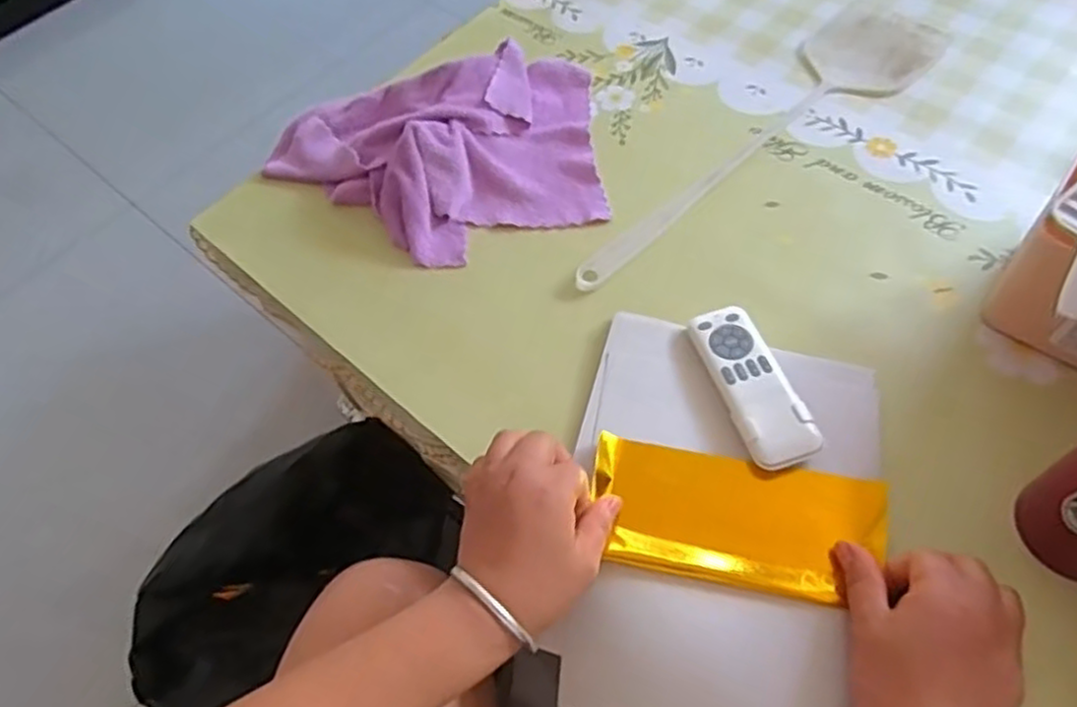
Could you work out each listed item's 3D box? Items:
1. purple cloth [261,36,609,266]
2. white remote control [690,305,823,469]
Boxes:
[{"bbox_3d":[-0.088,-0.175,0.644,0.302,0.055,0.210,-13,57,-2],"label":"purple cloth"},{"bbox_3d":[0.148,0.020,0.504,0.046,0.014,0.127,-17,58,-4],"label":"white remote control"}]

